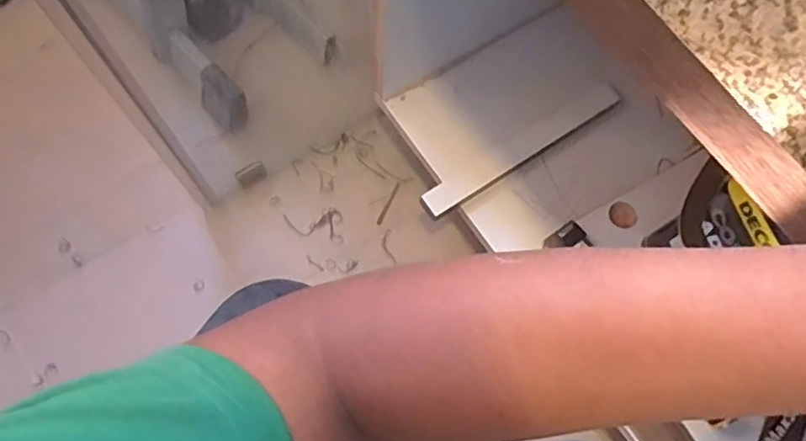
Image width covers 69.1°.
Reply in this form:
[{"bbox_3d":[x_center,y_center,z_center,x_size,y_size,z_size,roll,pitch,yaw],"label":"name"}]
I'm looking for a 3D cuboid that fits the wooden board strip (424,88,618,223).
[{"bbox_3d":[0.162,-0.097,0.790,0.312,0.016,0.036,-33,76,-12],"label":"wooden board strip"}]

